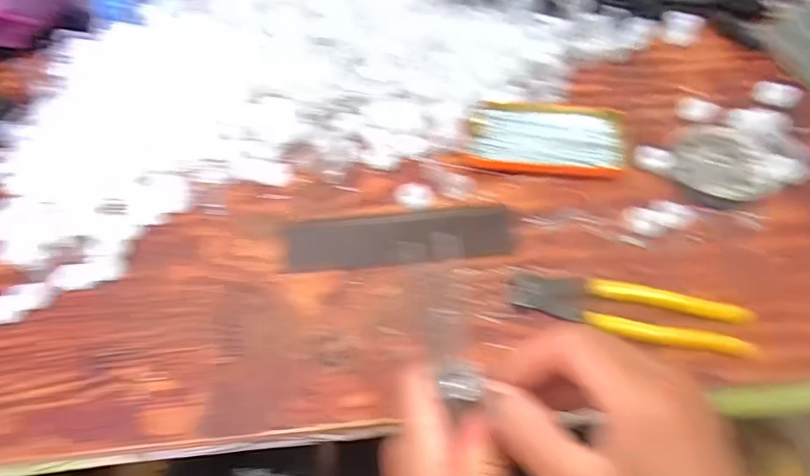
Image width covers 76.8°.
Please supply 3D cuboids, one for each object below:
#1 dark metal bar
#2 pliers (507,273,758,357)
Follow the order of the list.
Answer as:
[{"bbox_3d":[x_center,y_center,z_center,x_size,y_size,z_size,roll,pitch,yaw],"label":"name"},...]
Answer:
[{"bbox_3d":[-0.007,-0.001,0.436,0.190,0.008,0.044,-5,56,2],"label":"dark metal bar"},{"bbox_3d":[0.165,0.054,0.384,0.170,0.018,0.036,13,58,13],"label":"pliers"}]

